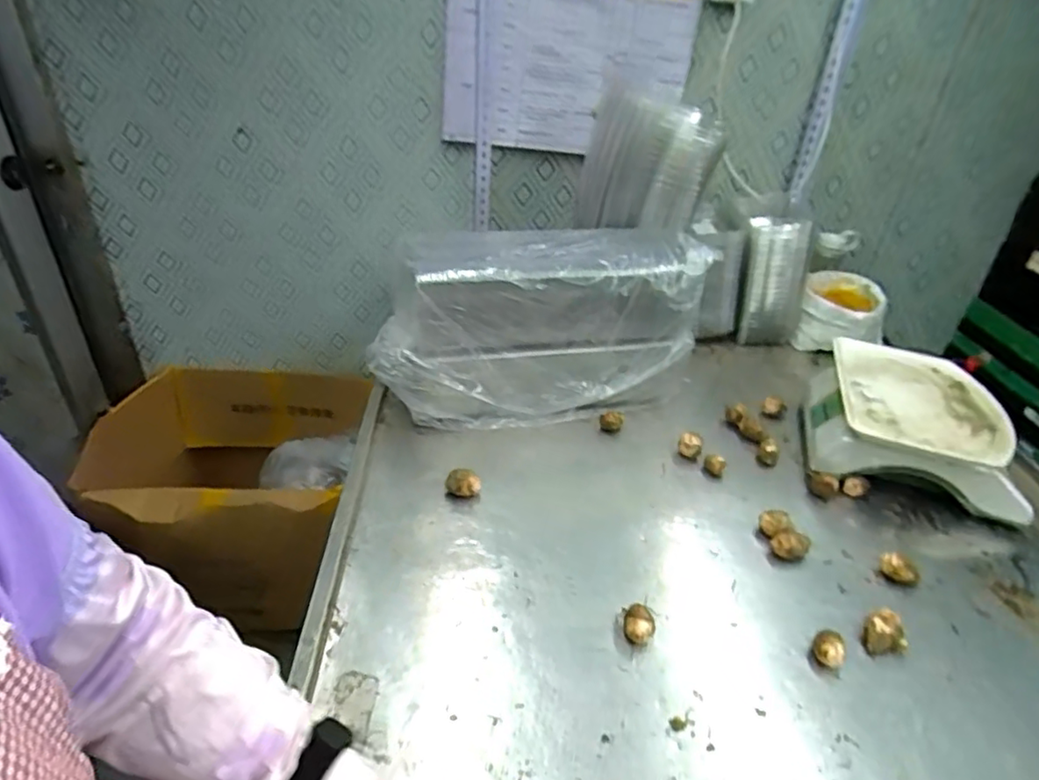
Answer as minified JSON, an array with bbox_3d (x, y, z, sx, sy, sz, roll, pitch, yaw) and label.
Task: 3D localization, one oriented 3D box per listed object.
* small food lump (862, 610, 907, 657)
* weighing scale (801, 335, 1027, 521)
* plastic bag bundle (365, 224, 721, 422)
[{"bbox_3d":[0.420,0.283,0.695,0.033,0.044,0.035,-6,35,-15],"label":"small food lump"},{"bbox_3d":[0.618,0.048,0.958,0.284,0.105,0.274,13,35,13],"label":"weighing scale"},{"bbox_3d":[0.022,-0.107,0.990,0.512,0.259,0.182,-6,35,-15],"label":"plastic bag bundle"}]

